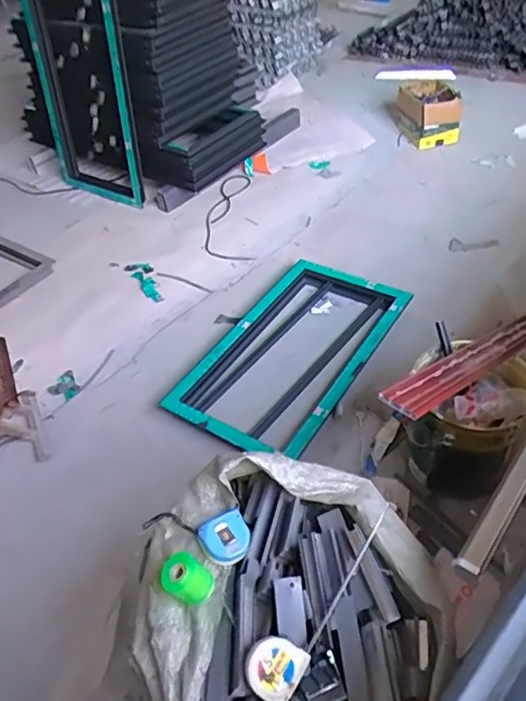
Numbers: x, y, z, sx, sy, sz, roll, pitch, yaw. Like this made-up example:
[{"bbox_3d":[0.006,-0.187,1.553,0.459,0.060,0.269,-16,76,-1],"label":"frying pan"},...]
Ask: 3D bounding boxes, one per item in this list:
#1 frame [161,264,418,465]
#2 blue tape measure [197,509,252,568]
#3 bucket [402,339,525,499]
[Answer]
[{"bbox_3d":[0.110,0.001,1.949,0.512,0.085,0.873,22,51,27],"label":"frame"},{"bbox_3d":[-0.054,0.272,0.804,0.070,0.023,0.067,-24,47,-17],"label":"blue tape measure"},{"bbox_3d":[0.536,0.196,1.493,0.276,0.356,0.283,-3,44,3],"label":"bucket"}]

